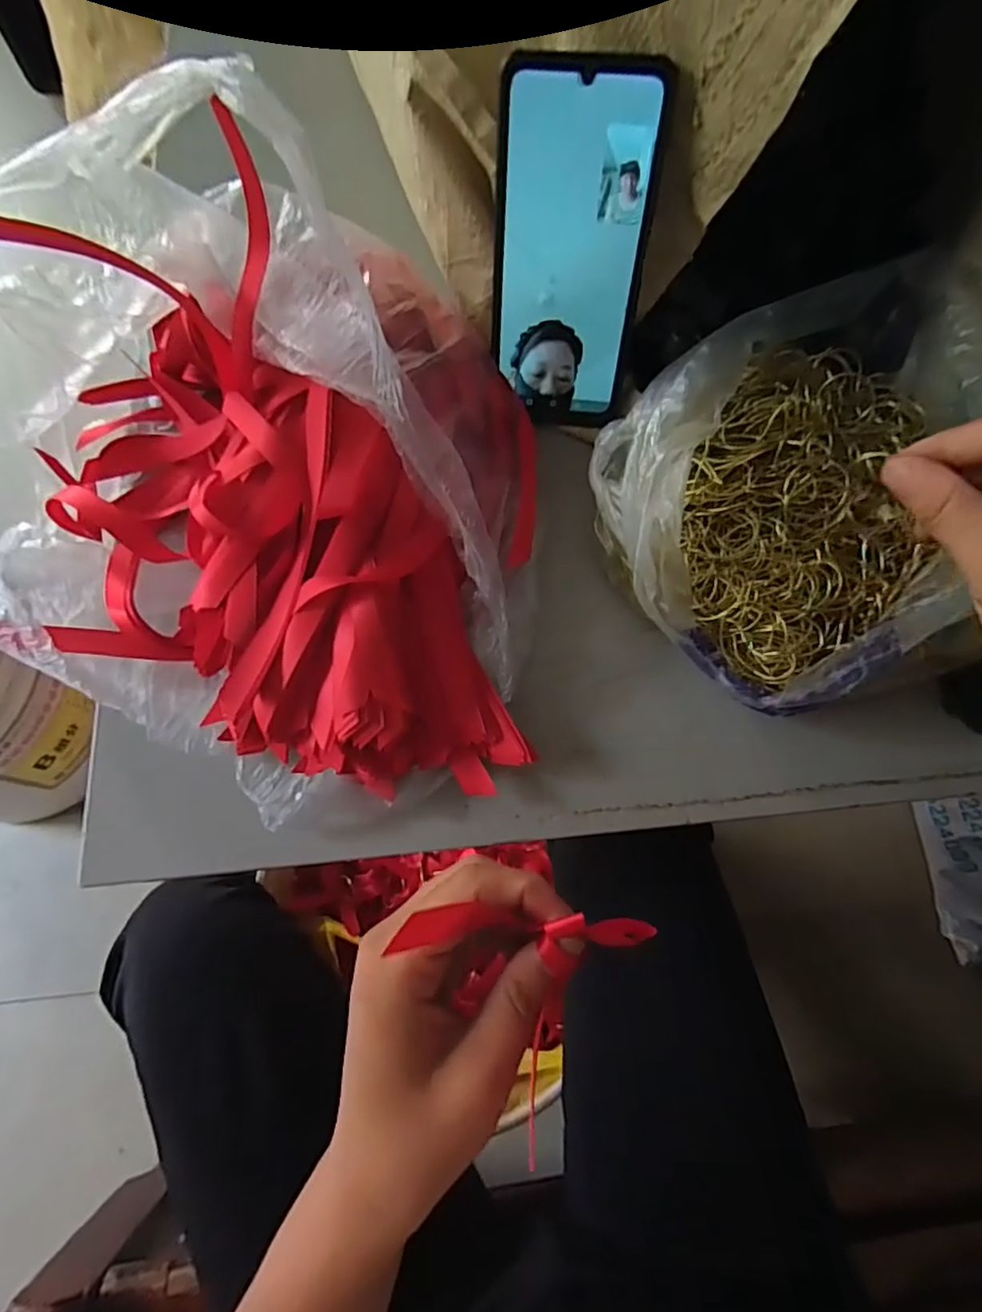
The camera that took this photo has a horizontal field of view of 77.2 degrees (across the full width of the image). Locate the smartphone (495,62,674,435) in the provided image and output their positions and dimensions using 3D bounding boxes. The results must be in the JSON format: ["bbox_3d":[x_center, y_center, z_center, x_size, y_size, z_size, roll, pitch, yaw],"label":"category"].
[{"bbox_3d":[0.043,-0.210,0.336,0.080,0.168,0.005,6,47,4],"label":"smartphone"}]

